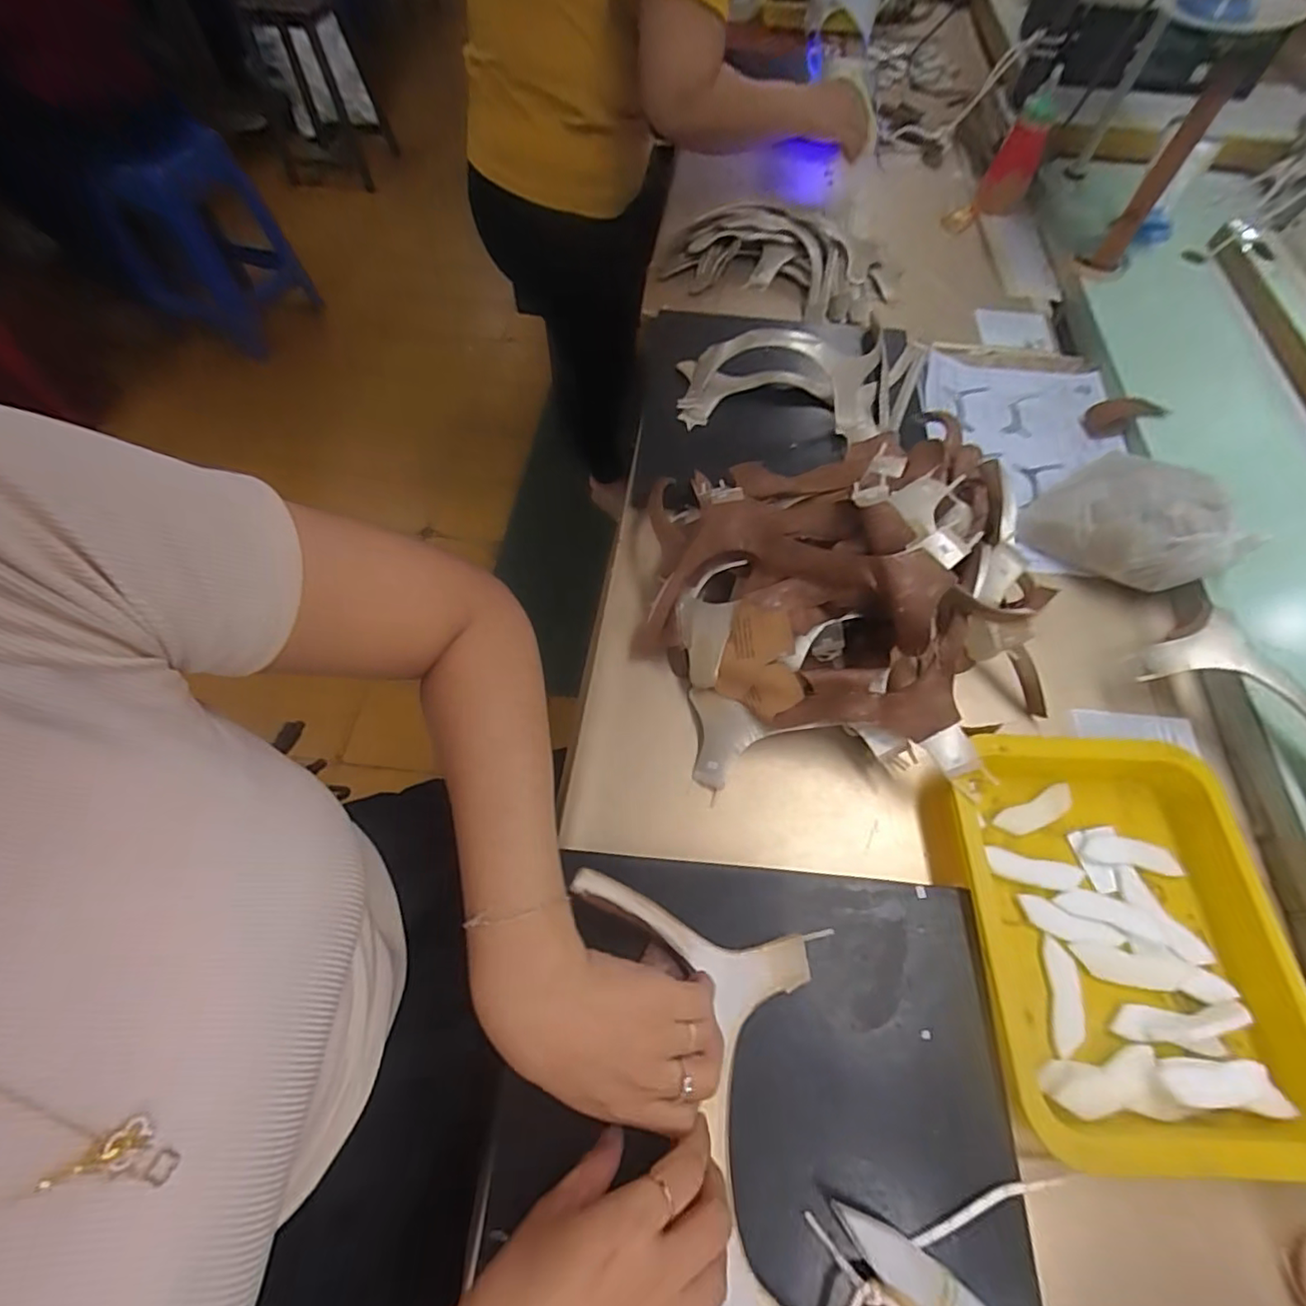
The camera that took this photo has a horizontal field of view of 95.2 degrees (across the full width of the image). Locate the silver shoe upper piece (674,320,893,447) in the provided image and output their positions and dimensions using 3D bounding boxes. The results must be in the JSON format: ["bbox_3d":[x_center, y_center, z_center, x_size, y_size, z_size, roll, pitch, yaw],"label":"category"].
[{"bbox_3d":[0.147,-0.297,0.640,0.238,0.074,0.126,-2,61,-2],"label":"silver shoe upper piece"}]

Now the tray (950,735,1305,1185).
[{"bbox_3d":[0.321,0.186,0.408,0.206,0.041,0.256,0,61,-1],"label":"tray"}]

